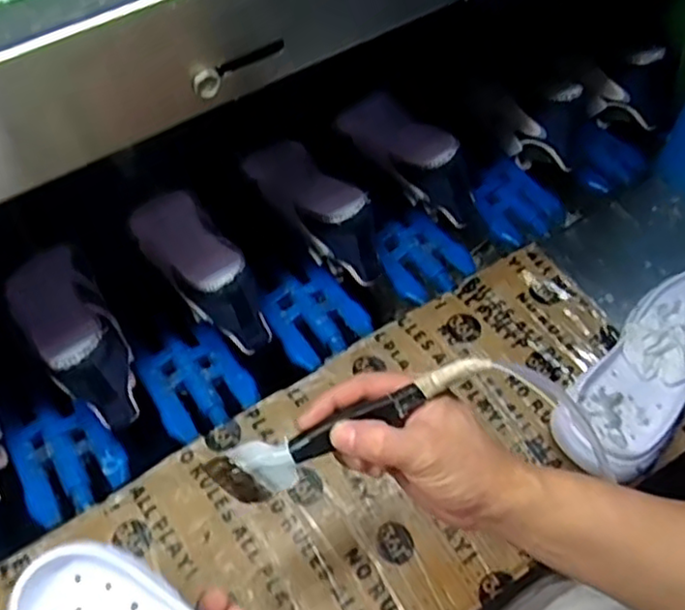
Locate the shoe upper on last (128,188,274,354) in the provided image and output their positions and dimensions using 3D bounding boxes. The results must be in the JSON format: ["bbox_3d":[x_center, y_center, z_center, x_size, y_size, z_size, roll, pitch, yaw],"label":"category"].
[{"bbox_3d":[-0.146,-0.045,0.691,0.073,0.097,0.213,-32,66,-17],"label":"shoe upper on last"}]

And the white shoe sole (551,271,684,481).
[{"bbox_3d":[0.304,0.046,0.628,0.287,0.054,0.105,-36,67,-18],"label":"white shoe sole"}]

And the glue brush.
[{"bbox_3d":[0.006,0.070,0.403,0.175,0.023,0.031,-26,64,-4],"label":"glue brush"}]

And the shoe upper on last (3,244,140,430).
[{"bbox_3d":[-0.261,0.019,0.650,0.082,0.101,0.223,-34,67,-18],"label":"shoe upper on last"}]

